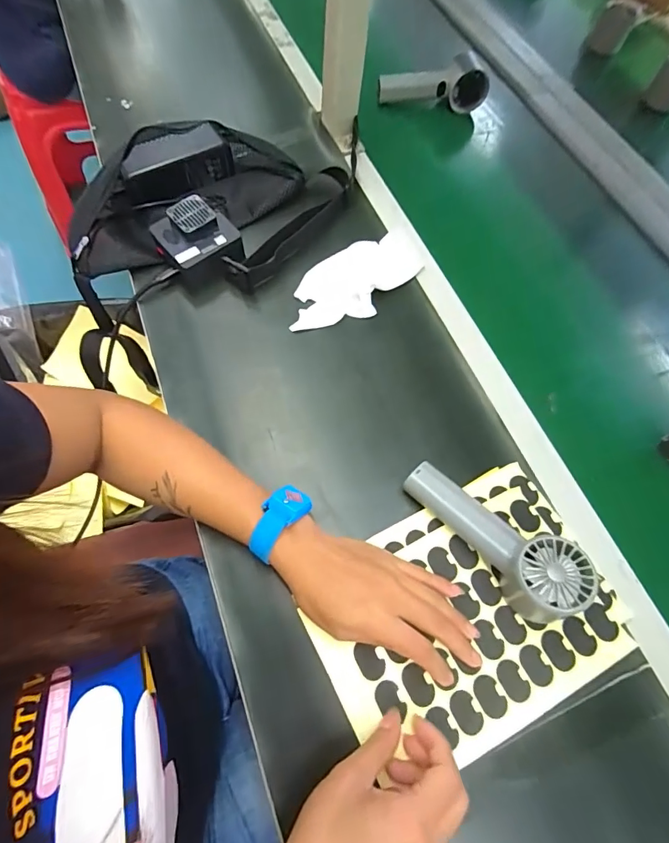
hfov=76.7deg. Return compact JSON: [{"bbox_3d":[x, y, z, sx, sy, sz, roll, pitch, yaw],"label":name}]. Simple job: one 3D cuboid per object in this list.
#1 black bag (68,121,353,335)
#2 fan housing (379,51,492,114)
[{"bbox_3d":[-0.152,-0.248,0.487,0.333,0.082,0.226,-34,72,-19],"label":"black bag"},{"bbox_3d":[0.146,-0.498,0.629,0.158,0.059,0.040,0,65,-5],"label":"fan housing"}]

